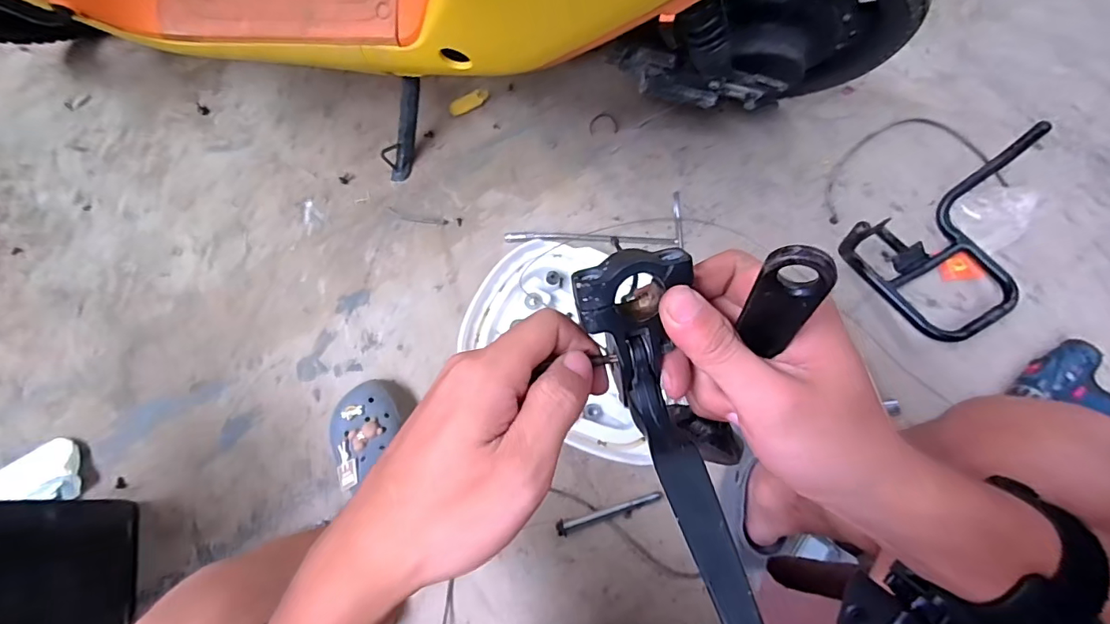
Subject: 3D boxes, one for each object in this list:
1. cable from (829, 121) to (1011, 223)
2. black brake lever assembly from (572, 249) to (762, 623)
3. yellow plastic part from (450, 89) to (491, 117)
[{"bbox_3d":[0.587,-0.252,0.842,0.306,0.013,0.161,-12,73,-1],"label":"cable"},{"bbox_3d":[0.047,0.051,0.192,0.044,0.057,0.144,-14,61,-4],"label":"black brake lever assembly"},{"bbox_3d":[-0.150,-0.369,0.870,0.072,0.020,0.021,-24,76,-7],"label":"yellow plastic part"}]

